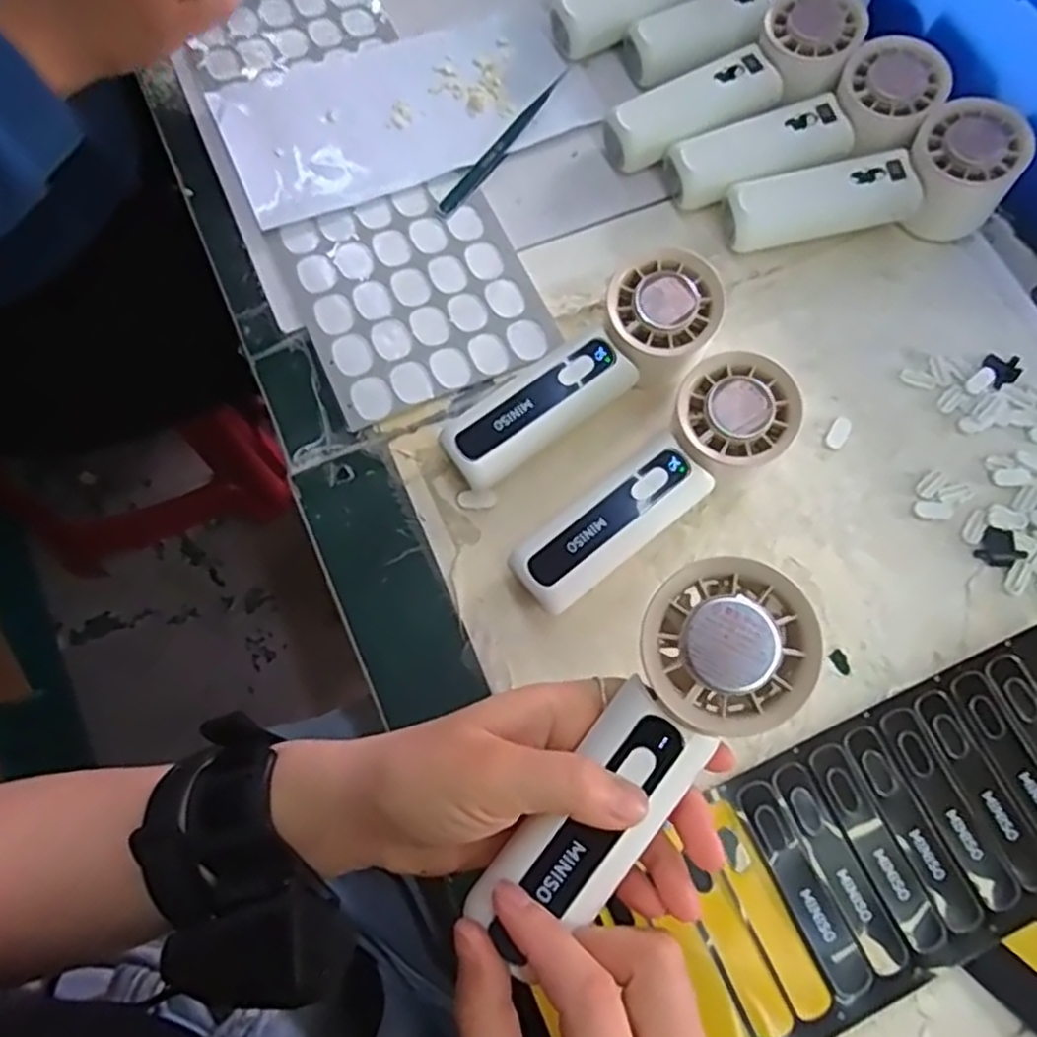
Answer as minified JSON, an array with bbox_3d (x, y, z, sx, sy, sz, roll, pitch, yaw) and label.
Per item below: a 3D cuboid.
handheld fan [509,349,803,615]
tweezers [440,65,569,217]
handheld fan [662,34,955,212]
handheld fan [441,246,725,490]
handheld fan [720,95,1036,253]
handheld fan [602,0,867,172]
[{"bbox_3d":[0.067,-0.012,0.371,0.156,0.055,0.058,-43,77,-14],"label":"handheld fan"},{"bbox_3d":[-0.008,-0.229,0.459,0.012,0.007,0.125,33,73,10],"label":"tweezers"},{"bbox_3d":[0.166,-0.216,0.435,0.151,0.044,0.062,-24,73,-9],"label":"handheld fan"},{"bbox_3d":[0.036,-0.067,0.389,0.155,0.055,0.056,-40,76,-13],"label":"handheld fan"},{"bbox_3d":[0.195,-0.182,0.421,0.151,0.047,0.053,-14,71,-6],"label":"handheld fan"},{"bbox_3d":[0.130,-0.250,0.448,0.154,0.047,0.062,-31,74,-11],"label":"handheld fan"}]

